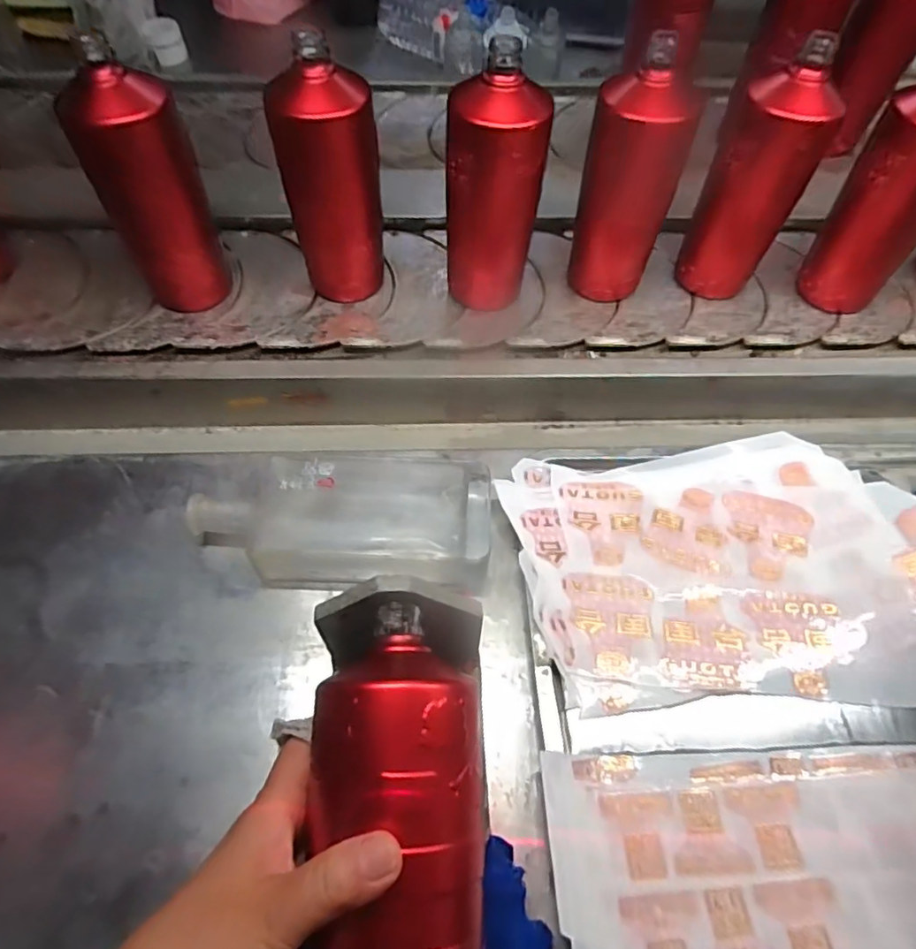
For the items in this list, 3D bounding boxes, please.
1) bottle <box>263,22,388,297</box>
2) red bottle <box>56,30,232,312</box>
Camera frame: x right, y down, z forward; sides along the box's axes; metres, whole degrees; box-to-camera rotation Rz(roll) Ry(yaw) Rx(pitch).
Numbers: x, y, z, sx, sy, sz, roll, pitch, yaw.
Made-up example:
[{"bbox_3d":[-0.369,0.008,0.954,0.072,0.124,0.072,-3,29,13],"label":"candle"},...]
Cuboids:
[{"bbox_3d":[-0.114,-0.256,0.525,0.076,0.210,0.065,31,59,15],"label":"bottle"},{"bbox_3d":[-0.263,-0.243,0.510,0.084,0.214,0.067,-25,62,-20],"label":"red bottle"}]

